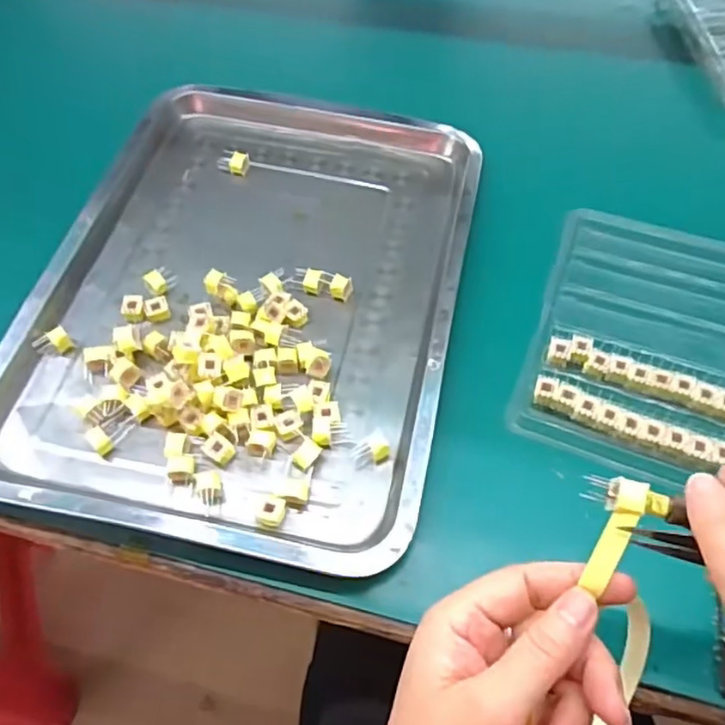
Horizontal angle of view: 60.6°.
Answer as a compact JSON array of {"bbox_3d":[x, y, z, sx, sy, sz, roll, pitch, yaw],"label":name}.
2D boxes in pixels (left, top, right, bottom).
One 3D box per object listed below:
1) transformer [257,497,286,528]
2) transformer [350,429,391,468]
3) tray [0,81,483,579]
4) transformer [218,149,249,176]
[{"bbox_3d":[-0.053,0.088,0.366,0.015,0.009,0.017,17,59,10],"label":"transformer"},{"bbox_3d":[0.005,0.053,0.383,0.023,0.018,0.015,-14,58,-9],"label":"transformer"},{"bbox_3d":[-0.078,-0.061,0.459,0.290,0.035,0.388,10,58,6],"label":"tray"},{"bbox_3d":[-0.110,-0.170,0.526,0.025,0.011,0.016,20,59,12],"label":"transformer"}]

